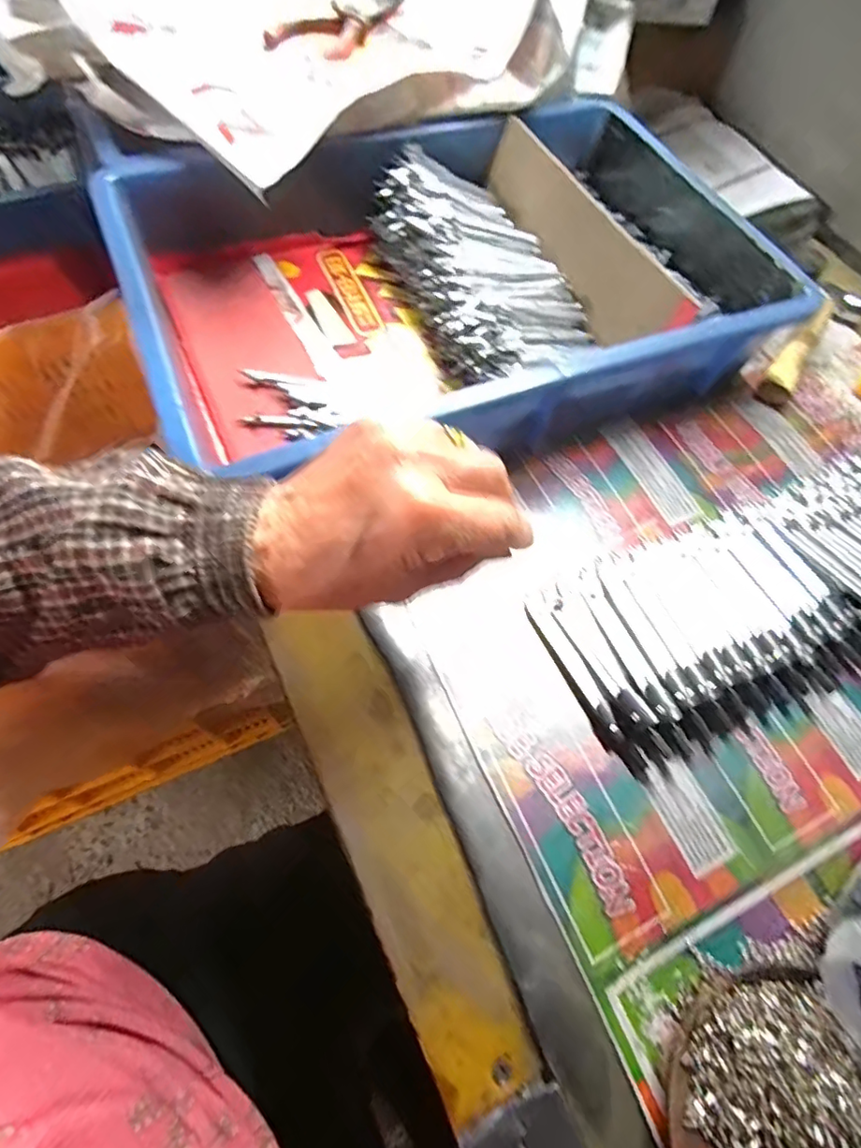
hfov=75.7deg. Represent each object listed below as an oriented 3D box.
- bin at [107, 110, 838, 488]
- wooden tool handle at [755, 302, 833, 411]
[{"bbox_3d":[0.011,-0.232,0.417,0.426,0.091,0.318,-20,67,-14],"label":"bin"},{"bbox_3d":[0.296,-0.179,0.445,0.025,0.015,0.112,34,66,11],"label":"wooden tool handle"}]

